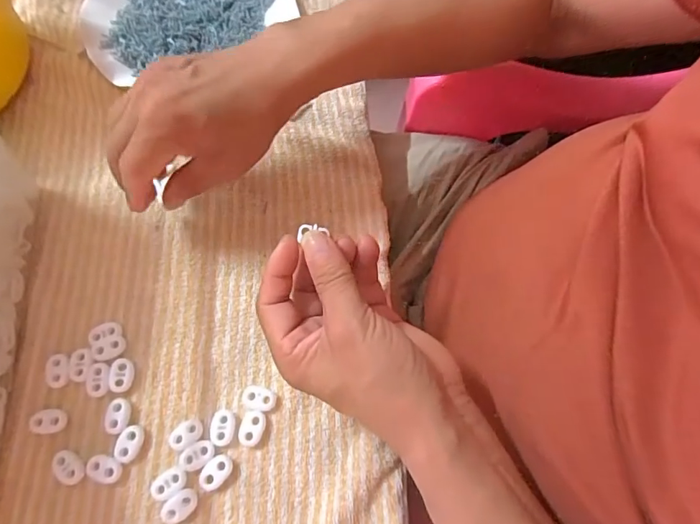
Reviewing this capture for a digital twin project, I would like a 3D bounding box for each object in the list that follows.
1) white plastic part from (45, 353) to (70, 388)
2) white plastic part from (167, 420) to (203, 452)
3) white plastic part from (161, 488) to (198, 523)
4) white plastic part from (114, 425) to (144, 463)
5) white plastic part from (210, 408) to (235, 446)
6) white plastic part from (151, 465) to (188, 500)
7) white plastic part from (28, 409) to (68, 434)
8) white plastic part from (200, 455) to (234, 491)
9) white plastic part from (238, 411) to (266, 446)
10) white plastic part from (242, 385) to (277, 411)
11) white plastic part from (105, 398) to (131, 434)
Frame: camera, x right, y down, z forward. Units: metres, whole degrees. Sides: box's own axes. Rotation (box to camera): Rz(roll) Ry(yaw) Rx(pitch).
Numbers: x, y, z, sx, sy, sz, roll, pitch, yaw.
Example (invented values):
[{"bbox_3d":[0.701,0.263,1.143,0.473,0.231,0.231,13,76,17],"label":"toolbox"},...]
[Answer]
[{"bbox_3d":[-0.198,0.073,0.303,0.015,0.004,0.022,-9,69,-6],"label":"white plastic part"},{"bbox_3d":[-0.107,0.112,0.293,0.022,0.004,0.015,-28,72,-13],"label":"white plastic part"},{"bbox_3d":[-0.106,0.151,0.277,0.022,0.004,0.014,-32,73,-14],"label":"white plastic part"},{"bbox_3d":[-0.143,0.118,0.291,0.015,0.004,0.022,11,68,2],"label":"white plastic part"},{"bbox_3d":[-0.084,0.109,0.295,0.015,0.004,0.022,2,68,-2],"label":"white plastic part"},{"bbox_3d":[-0.114,0.139,0.282,0.023,0.004,0.015,-29,72,-13],"label":"white plastic part"},{"bbox_3d":[-0.197,0.104,0.292,0.022,0.004,0.015,1,68,-2],"label":"white plastic part"},{"bbox_3d":[-0.085,0.134,0.286,0.023,0.004,0.016,-40,75,-16],"label":"white plastic part"},{"bbox_3d":[-0.065,0.109,0.295,0.016,0.004,0.021,12,68,2],"label":"white plastic part"},{"bbox_3d":[-0.061,0.092,0.303,0.023,0.004,0.015,12,68,2],"label":"white plastic part"},{"bbox_3d":[-0.153,0.101,0.296,0.015,0.004,0.022,-6,68,-5],"label":"white plastic part"}]

